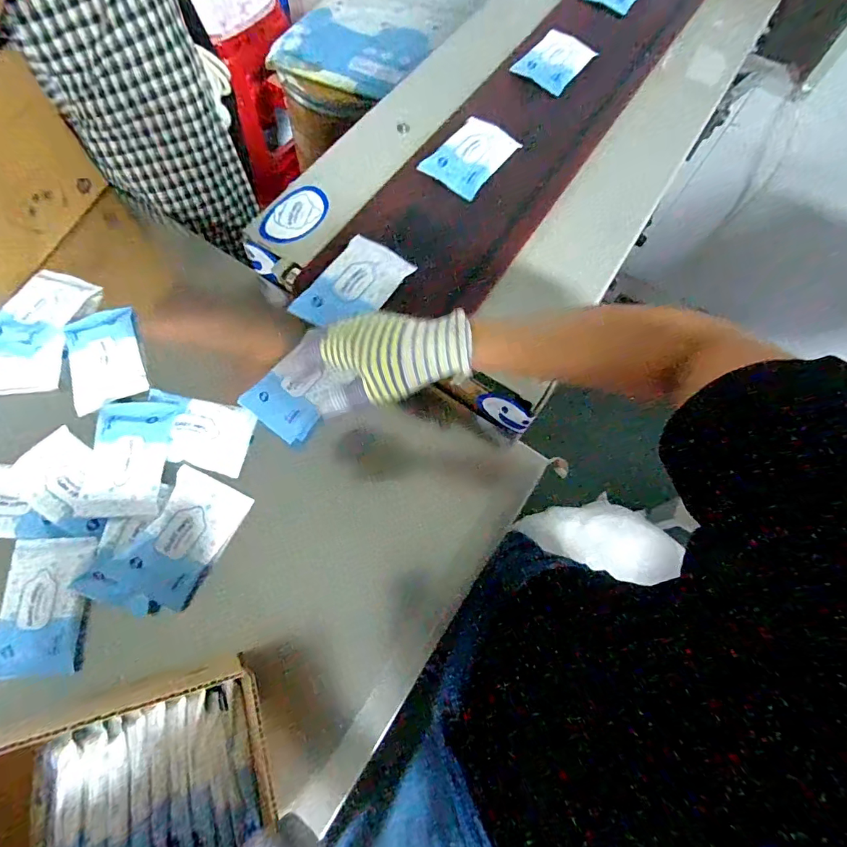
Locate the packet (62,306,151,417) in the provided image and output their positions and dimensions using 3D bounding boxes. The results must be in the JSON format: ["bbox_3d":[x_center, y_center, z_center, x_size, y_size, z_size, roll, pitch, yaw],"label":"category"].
[{"bbox_3d":[-0.407,-0.084,0.575,0.085,0.015,0.129,-18,71,-9],"label":"packet"}]

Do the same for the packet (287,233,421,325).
[{"bbox_3d":[-0.079,-0.163,0.525,0.080,0.017,0.138,31,71,9],"label":"packet"}]

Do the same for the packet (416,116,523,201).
[{"bbox_3d":[0.067,-0.376,0.629,0.083,0.008,0.142,36,70,4],"label":"packet"}]

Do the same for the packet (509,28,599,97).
[{"bbox_3d":[0.222,-0.607,0.748,0.089,0.018,0.130,36,72,10],"label":"packet"}]

